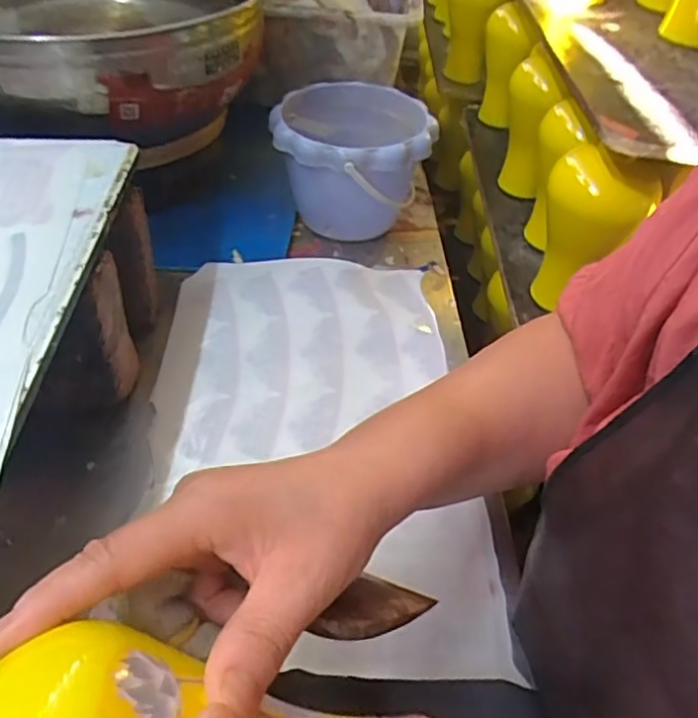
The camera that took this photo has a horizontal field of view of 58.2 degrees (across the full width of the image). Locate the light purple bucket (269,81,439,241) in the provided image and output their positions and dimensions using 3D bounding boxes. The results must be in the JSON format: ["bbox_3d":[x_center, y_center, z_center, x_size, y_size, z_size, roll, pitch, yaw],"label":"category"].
[{"bbox_3d":[0.002,-0.196,0.638,0.155,0.109,0.159,1,46,-4],"label":"light purple bucket"}]

